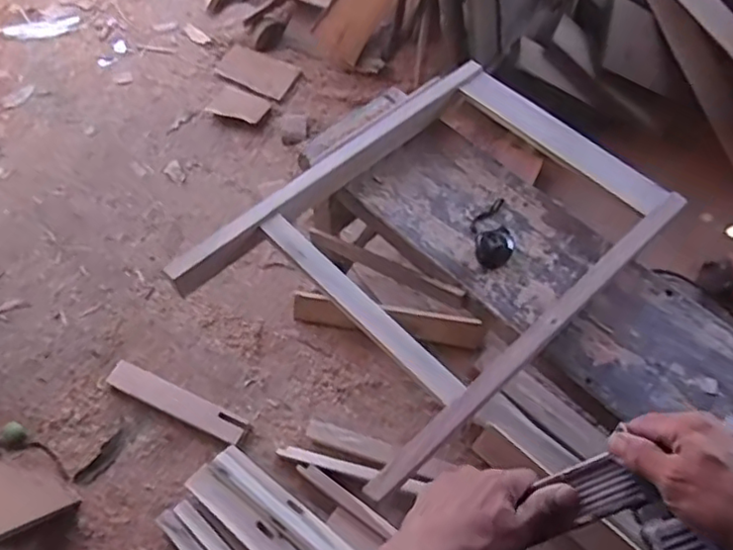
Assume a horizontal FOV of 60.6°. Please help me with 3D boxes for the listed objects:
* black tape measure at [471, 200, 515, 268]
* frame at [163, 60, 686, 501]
[{"bbox_3d":[0.214,-0.080,1.068,0.067,0.039,0.137,-5,58,-1],"label":"black tape measure"},{"bbox_3d":[0.103,-0.066,1.029,0.699,0.078,0.508,-39,65,-20],"label":"frame"}]

